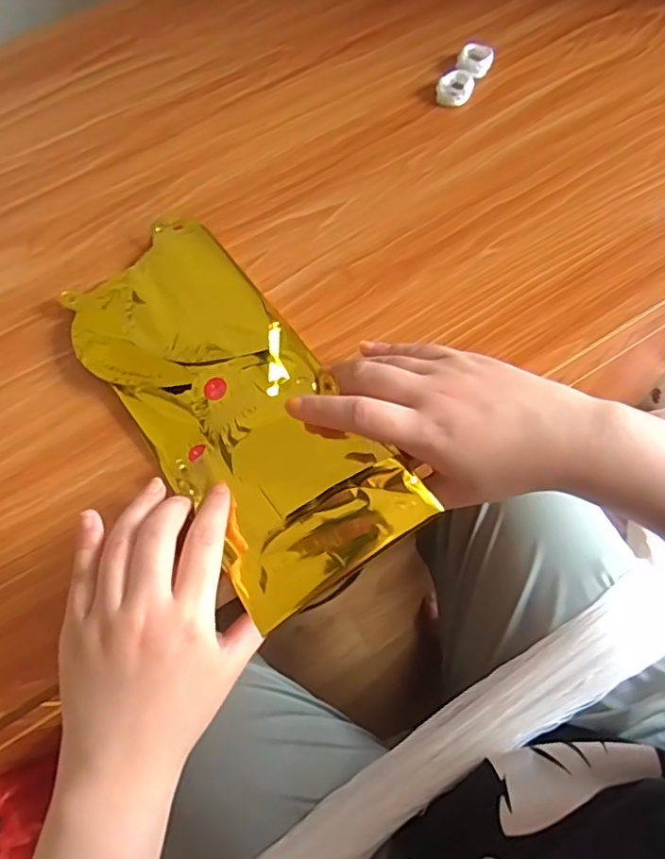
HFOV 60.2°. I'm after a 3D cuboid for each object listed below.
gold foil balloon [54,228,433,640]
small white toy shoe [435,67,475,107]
[{"bbox_3d":[-0.067,-0.022,0.370,0.118,0.019,0.273,-36,67,-9],"label":"gold foil balloon"},{"bbox_3d":[0.102,-0.284,0.476,0.028,0.011,0.036,9,68,7],"label":"small white toy shoe"}]

